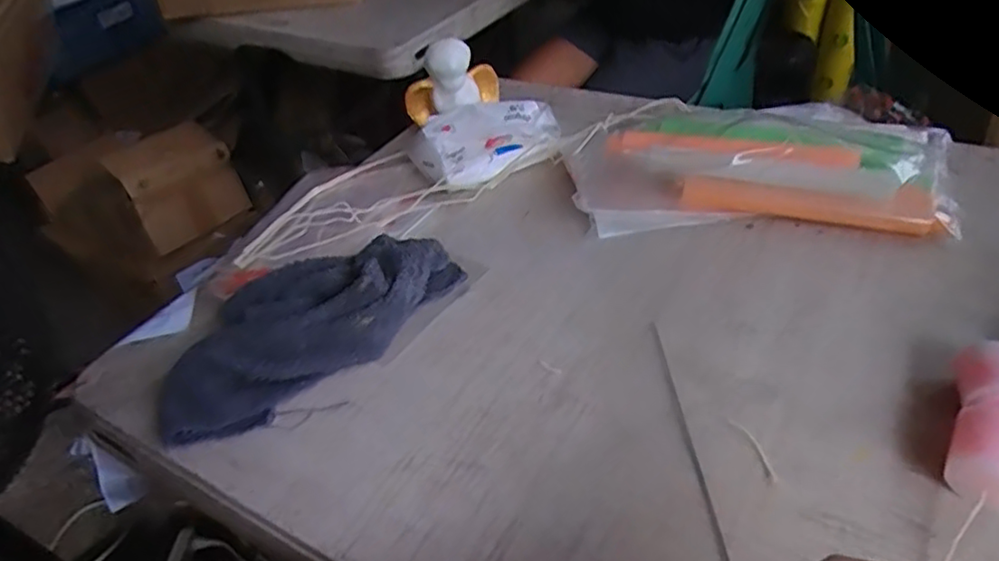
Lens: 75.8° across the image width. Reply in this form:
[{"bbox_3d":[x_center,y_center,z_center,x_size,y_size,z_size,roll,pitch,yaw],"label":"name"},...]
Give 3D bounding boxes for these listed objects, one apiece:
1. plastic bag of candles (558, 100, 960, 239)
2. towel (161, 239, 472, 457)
[{"bbox_3d":[0.220,-0.103,0.538,0.316,0.079,0.123,1,41,10],"label":"plastic bag of candles"},{"bbox_3d":[-0.144,0.023,0.473,0.228,0.043,0.118,-29,45,-24],"label":"towel"}]

